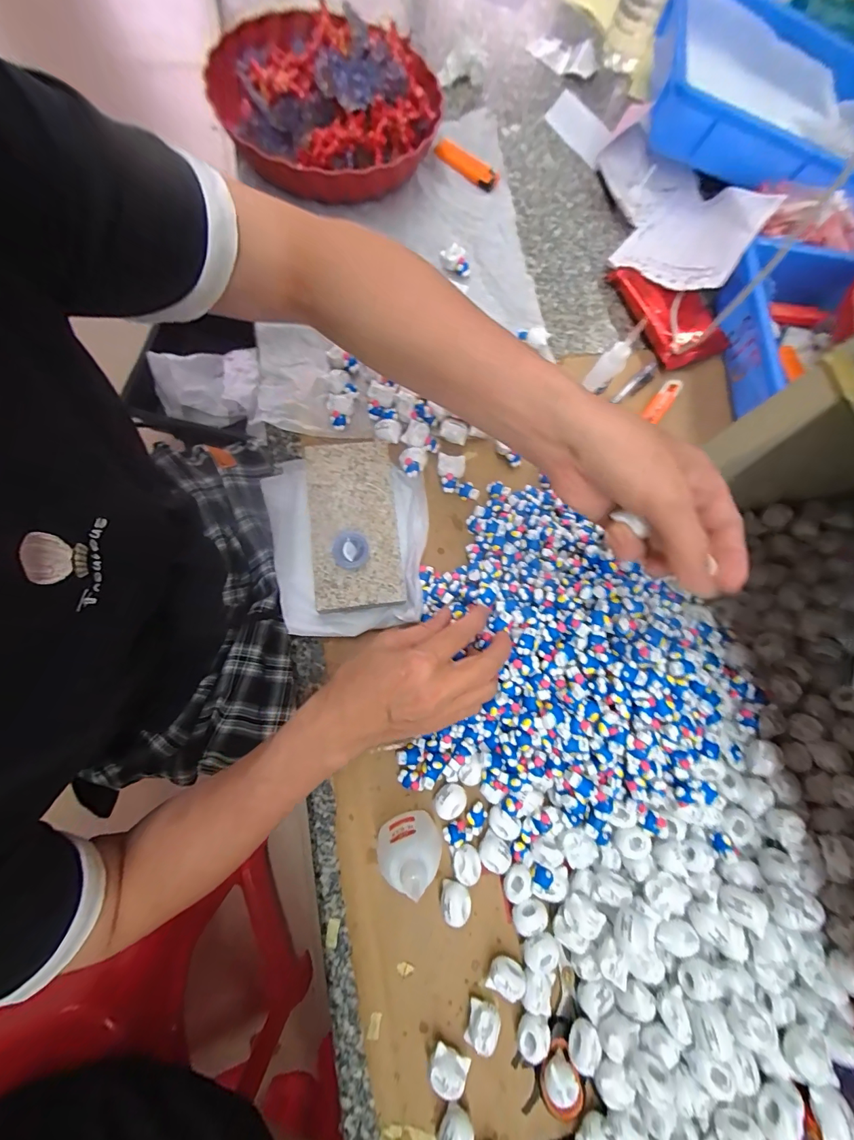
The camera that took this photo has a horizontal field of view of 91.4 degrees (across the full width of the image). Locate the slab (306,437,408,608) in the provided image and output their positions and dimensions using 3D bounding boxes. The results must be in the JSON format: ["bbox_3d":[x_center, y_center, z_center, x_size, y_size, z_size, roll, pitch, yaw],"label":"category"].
[{"bbox_3d":[-0.064,-0.041,0.363,0.073,0.014,0.146,-7,76,-2],"label":"slab"}]

